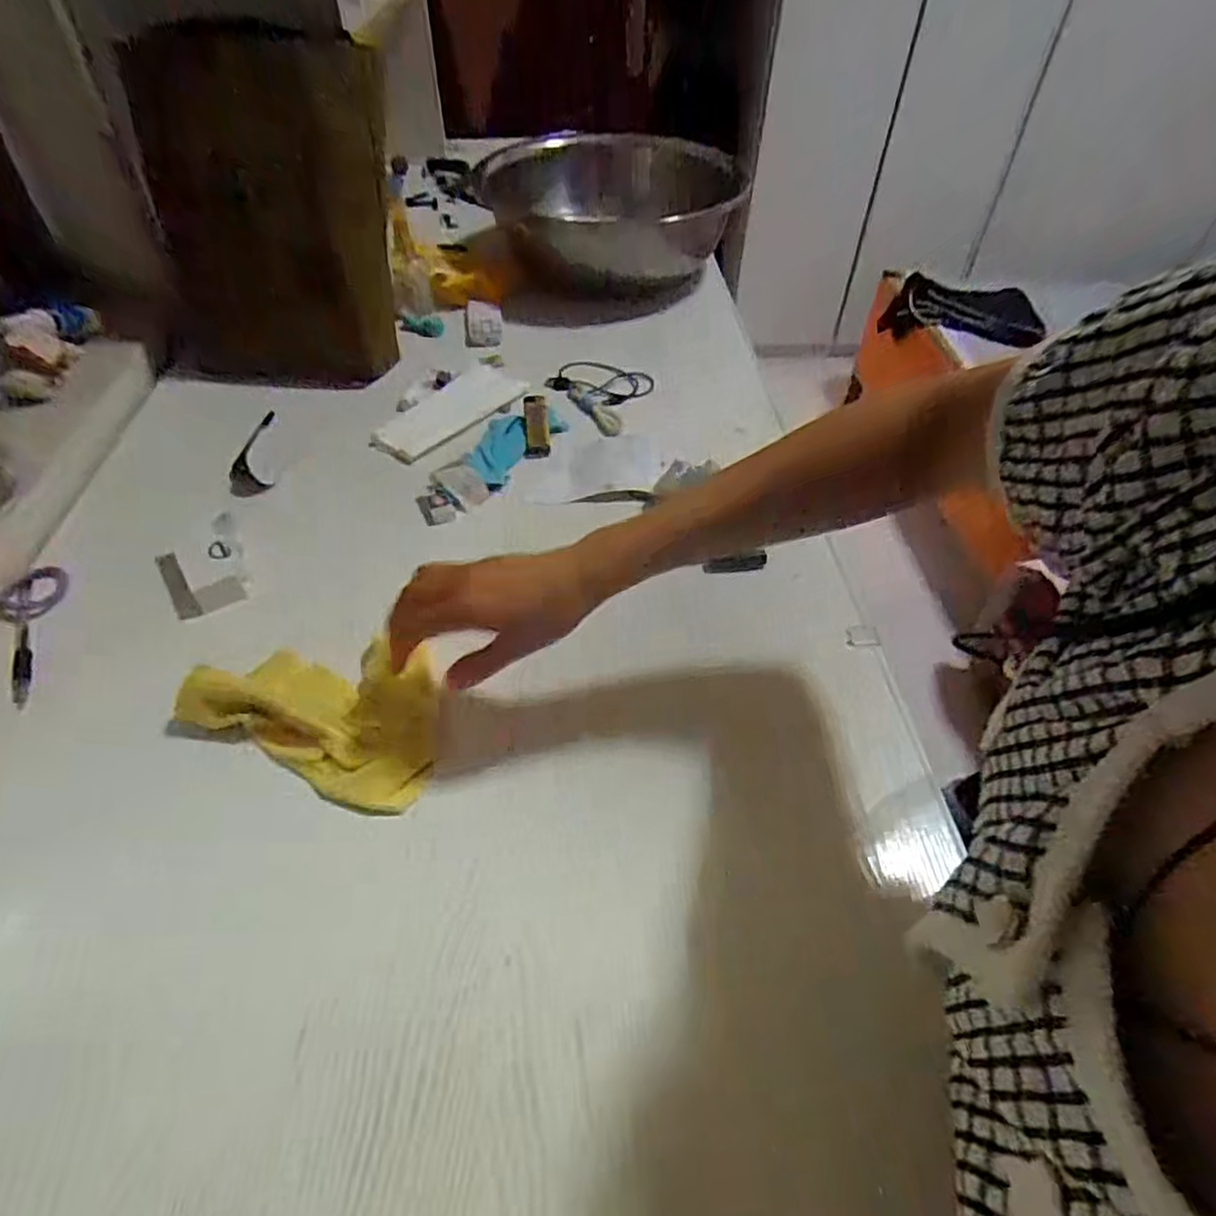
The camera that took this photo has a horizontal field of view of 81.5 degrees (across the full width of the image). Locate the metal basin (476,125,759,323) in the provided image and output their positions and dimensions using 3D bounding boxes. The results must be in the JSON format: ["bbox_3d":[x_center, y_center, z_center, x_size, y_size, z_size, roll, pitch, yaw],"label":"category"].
[{"bbox_3d":[0.016,-0.585,1.029,0.372,0.137,0.399,0,50,0],"label":"metal basin"}]

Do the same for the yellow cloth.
[{"bbox_3d":[-0.196,0.067,0.493,0.169,0.034,0.107,17,49,9],"label":"yellow cloth"}]

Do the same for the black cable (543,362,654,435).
[{"bbox_3d":[-0.018,-0.247,0.798,0.108,0.012,0.114,18,53,15],"label":"black cable"}]

